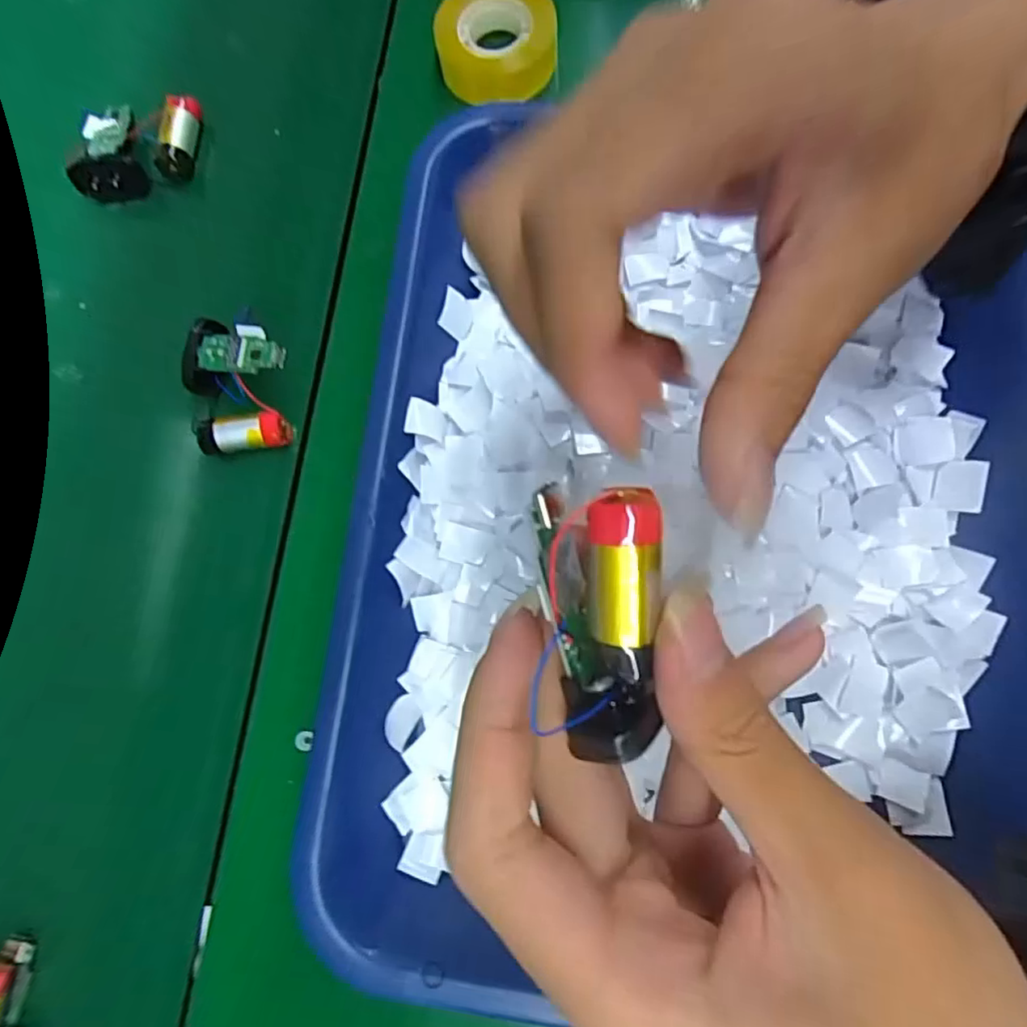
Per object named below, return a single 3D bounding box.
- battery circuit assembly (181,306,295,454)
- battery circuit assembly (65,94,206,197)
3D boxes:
[{"bbox_3d":[-0.120,-0.056,0.260,0.048,0.023,0.055,4,79,2],"label":"battery circuit assembly"},{"bbox_3d":[-0.183,-0.179,0.297,0.059,0.018,0.046,-6,79,0],"label":"battery circuit assembly"}]

